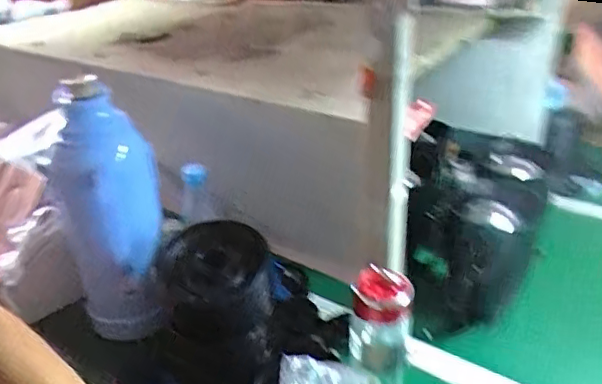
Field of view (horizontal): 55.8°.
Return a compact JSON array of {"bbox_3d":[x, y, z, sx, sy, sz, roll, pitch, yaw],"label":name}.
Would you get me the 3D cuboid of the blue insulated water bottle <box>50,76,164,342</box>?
[{"bbox_3d":[-0.253,0.029,0.760,0.123,0.341,0.104,-14,29,-22],"label":"blue insulated water bottle"}]

